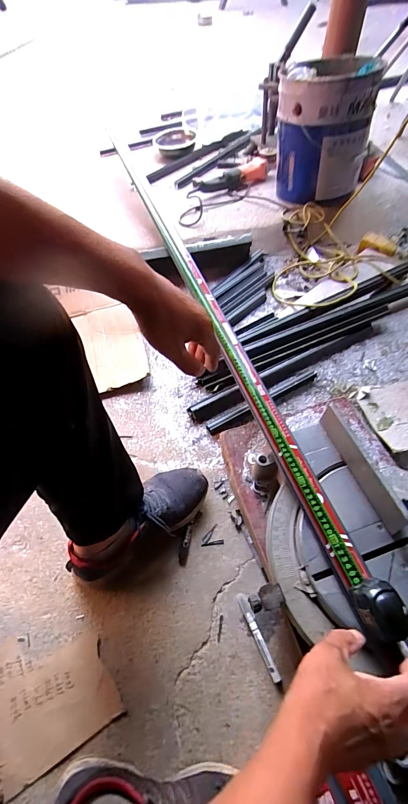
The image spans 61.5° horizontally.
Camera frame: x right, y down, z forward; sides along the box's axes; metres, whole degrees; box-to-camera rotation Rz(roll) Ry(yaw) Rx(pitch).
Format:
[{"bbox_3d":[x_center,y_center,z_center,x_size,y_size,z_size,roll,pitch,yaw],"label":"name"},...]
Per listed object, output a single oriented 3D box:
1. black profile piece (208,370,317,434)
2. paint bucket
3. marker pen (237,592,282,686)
[{"bbox_3d":[0.141,-0.004,0.794,0.296,0.016,0.042,-30,64,-15],"label":"black profile piece"},{"bbox_3d":[0.376,-0.864,1.094,0.280,0.338,0.290,9,55,12],"label":"paint bucket"},{"bbox_3d":[0.089,0.386,0.568,0.016,0.013,0.128,-22,62,-12],"label":"marker pen"}]

